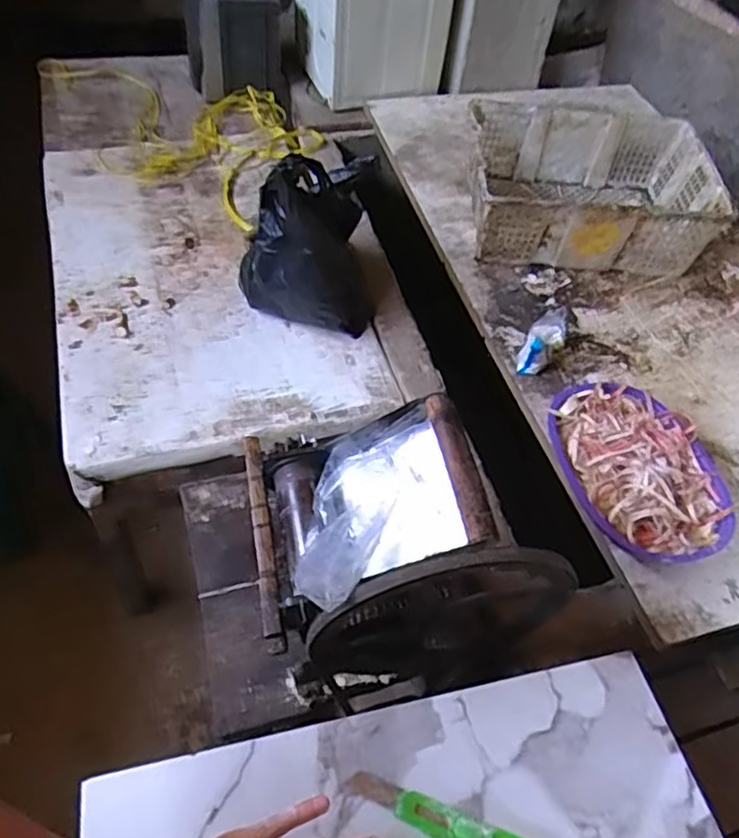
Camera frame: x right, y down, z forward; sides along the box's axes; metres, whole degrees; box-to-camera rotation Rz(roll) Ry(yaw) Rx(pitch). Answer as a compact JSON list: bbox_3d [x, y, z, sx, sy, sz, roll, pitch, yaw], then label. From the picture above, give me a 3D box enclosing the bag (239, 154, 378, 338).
[{"bbox_3d":[-0.099,-0.291,1.116,0.227,0.295,0.188,-12,55,-13],"label":"bag"}]

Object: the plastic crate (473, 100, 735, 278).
[{"bbox_3d":[0.442,-0.476,1.362,0.469,0.153,0.368,5,53,-1],"label":"plastic crate"}]

